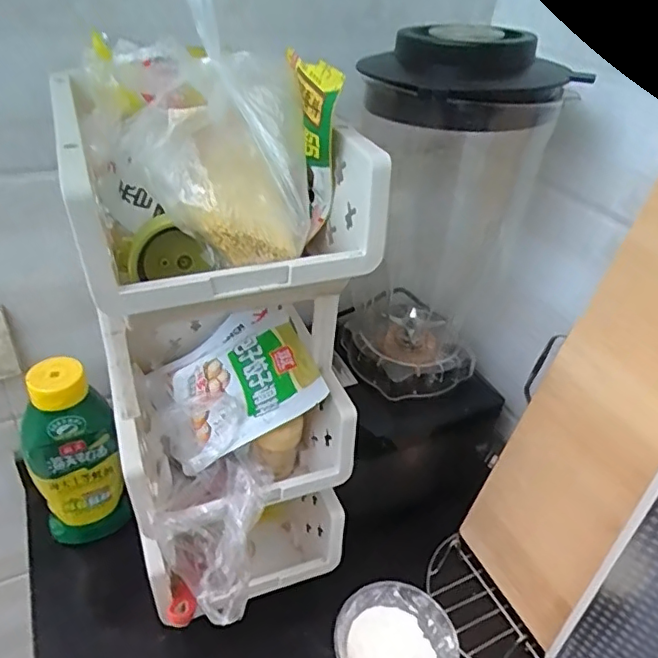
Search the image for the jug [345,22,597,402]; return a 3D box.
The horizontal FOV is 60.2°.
[{"bbox_3d":[0.113,-0.106,0.610,0.158,0.379,0.134,-10,38,-21],"label":"jug"}]

